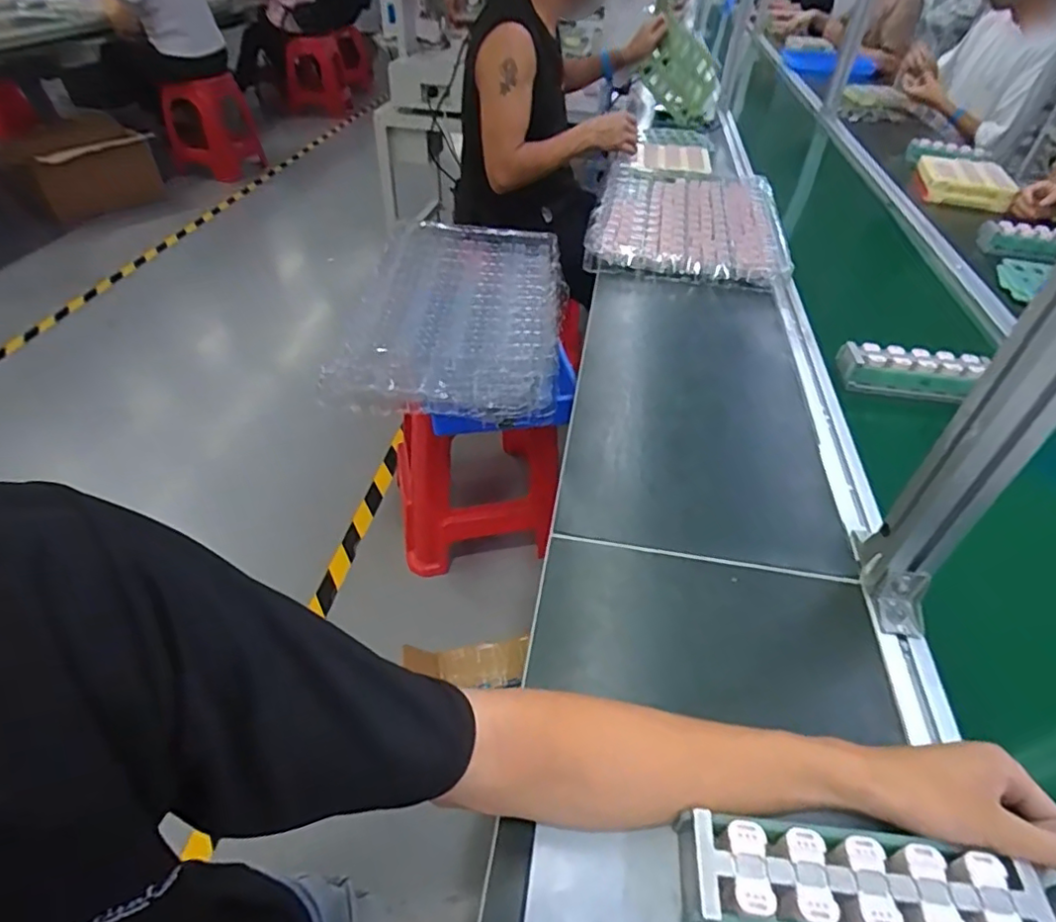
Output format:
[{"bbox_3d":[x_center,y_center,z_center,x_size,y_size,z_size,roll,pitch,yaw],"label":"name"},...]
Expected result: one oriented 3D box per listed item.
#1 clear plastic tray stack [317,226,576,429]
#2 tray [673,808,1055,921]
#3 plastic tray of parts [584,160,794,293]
[{"bbox_3d":[-0.120,-0.294,1.132,0.381,0.090,0.576,6,43,2],"label":"clear plastic tray stack"},{"bbox_3d":[0.186,0.242,0.336,0.189,0.041,0.055,3,42,5],"label":"tray"},{"bbox_3d":[0.323,-0.501,1.209,0.368,0.038,0.535,8,43,5],"label":"plastic tray of parts"}]

